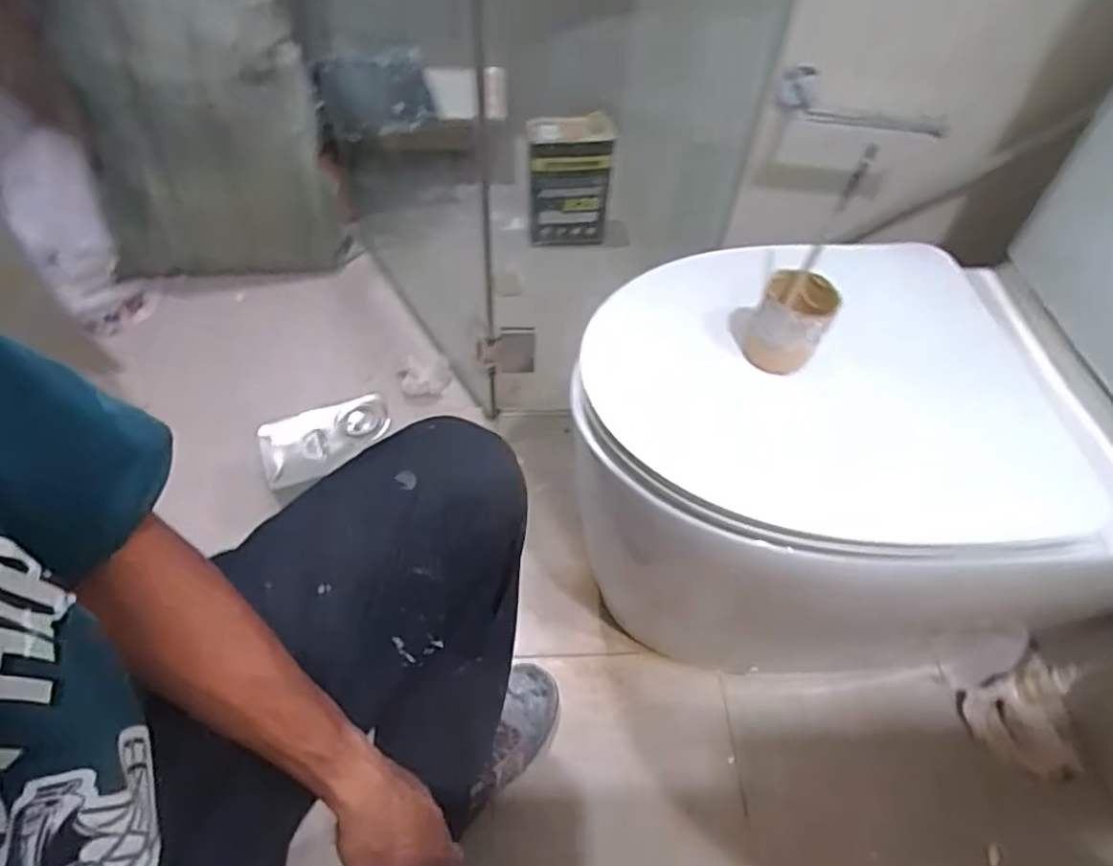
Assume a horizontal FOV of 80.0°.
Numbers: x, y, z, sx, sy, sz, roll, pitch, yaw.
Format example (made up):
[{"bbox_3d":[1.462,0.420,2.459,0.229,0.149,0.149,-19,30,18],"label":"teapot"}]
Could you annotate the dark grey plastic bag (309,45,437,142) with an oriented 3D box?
[{"bbox_3d":[-0.416,-0.766,1.502,0.252,0.165,0.051,-7,21,5],"label":"dark grey plastic bag"}]

